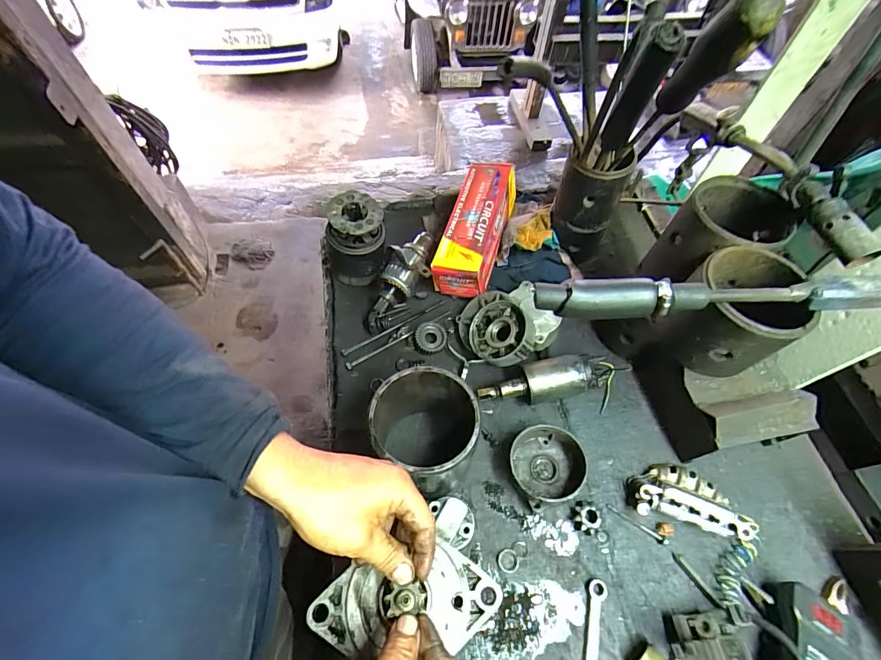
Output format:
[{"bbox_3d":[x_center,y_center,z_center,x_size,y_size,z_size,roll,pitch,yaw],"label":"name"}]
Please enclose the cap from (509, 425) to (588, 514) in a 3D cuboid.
[{"bbox_3d":[0.122,0.147,0.447,0.082,0.047,0.078,1,60,-2],"label":"cap"}]

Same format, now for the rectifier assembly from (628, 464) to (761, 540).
[{"bbox_3d":[0.274,0.183,0.435,0.123,0.033,0.061,14,61,6],"label":"rectifier assembly"}]

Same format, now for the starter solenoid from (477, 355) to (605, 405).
[{"bbox_3d":[0.122,0.064,0.492,0.150,0.048,0.048,-10,61,-8],"label":"starter solenoid"}]

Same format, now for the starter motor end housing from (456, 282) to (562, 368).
[{"bbox_3d":[0.088,-0.010,0.529,0.113,0.060,0.110,1,60,-2],"label":"starter motor end housing"}]

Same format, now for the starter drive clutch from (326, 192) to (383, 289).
[{"bbox_3d":[-0.117,-0.124,0.558,0.079,0.114,0.070,-9,61,-7],"label":"starter drive clutch"}]

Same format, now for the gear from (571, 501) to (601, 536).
[{"bbox_3d":[0.157,0.202,0.431,0.027,0.018,0.030,22,62,10],"label":"gear"}]

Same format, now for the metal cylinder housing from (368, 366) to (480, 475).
[{"bbox_3d":[-0.016,0.107,0.432,0.103,0.113,0.103,1,60,-2],"label":"metal cylinder housing"}]

